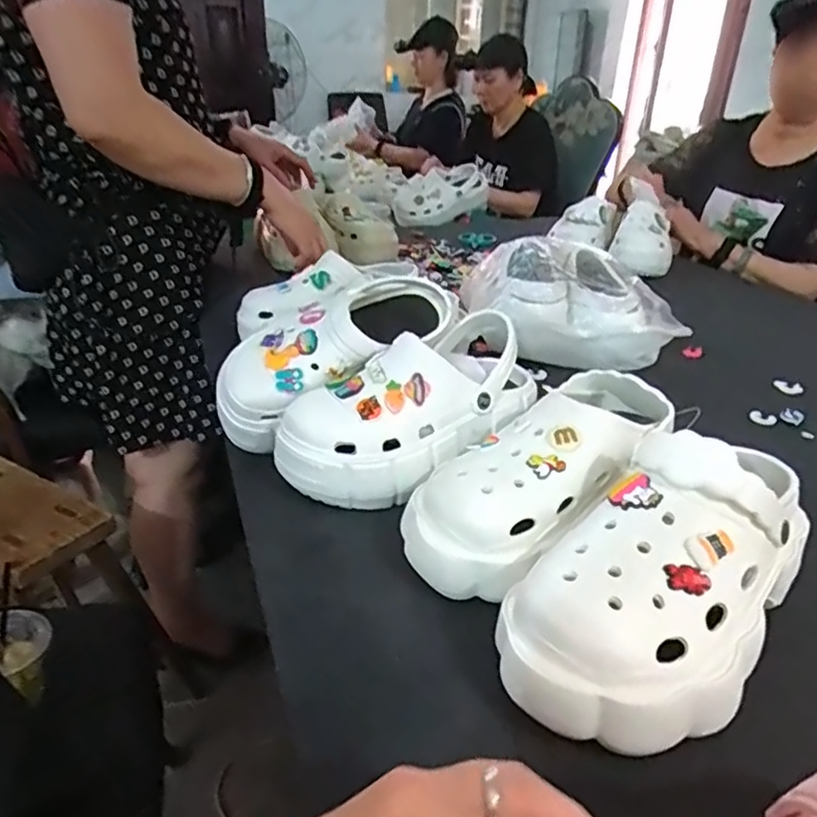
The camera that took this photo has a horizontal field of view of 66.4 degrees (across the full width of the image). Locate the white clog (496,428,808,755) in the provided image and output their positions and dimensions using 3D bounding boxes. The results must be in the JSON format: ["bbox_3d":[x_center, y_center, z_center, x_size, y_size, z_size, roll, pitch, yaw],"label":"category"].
[{"bbox_3d":[0.169,0.093,0.395,0.123,0.119,0.252,26,37,37],"label":"white clog"}]

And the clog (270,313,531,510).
[{"bbox_3d":[0.003,0.001,0.555,0.228,0.106,0.101,-18,34,-32],"label":"clog"}]

